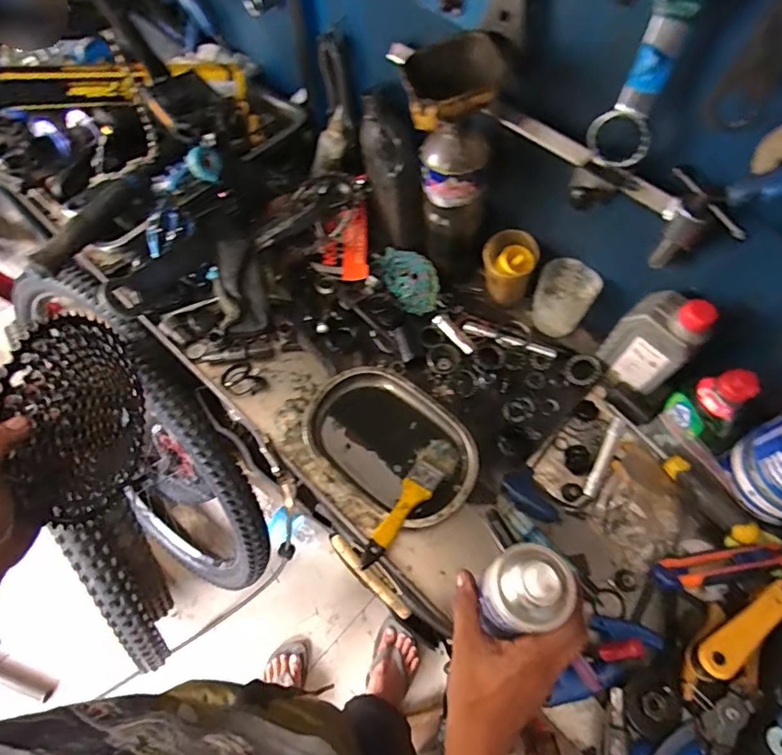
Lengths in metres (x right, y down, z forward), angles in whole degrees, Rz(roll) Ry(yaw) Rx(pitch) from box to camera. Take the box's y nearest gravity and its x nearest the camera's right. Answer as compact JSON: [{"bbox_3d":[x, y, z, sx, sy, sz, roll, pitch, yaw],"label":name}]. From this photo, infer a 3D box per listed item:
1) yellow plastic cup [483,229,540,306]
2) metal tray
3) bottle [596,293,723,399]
[{"bbox_3d":[0.159,-0.148,0.675,0.068,0.087,0.064,7,63,6],"label":"yellow plastic cup"},{"bbox_3d":[0.002,0.080,0.614,0.219,0.028,0.148,33,69,17],"label":"metal tray"},{"bbox_3d":[0.306,-0.046,0.572,0.048,0.144,0.083,-38,68,-16],"label":"bottle"}]

